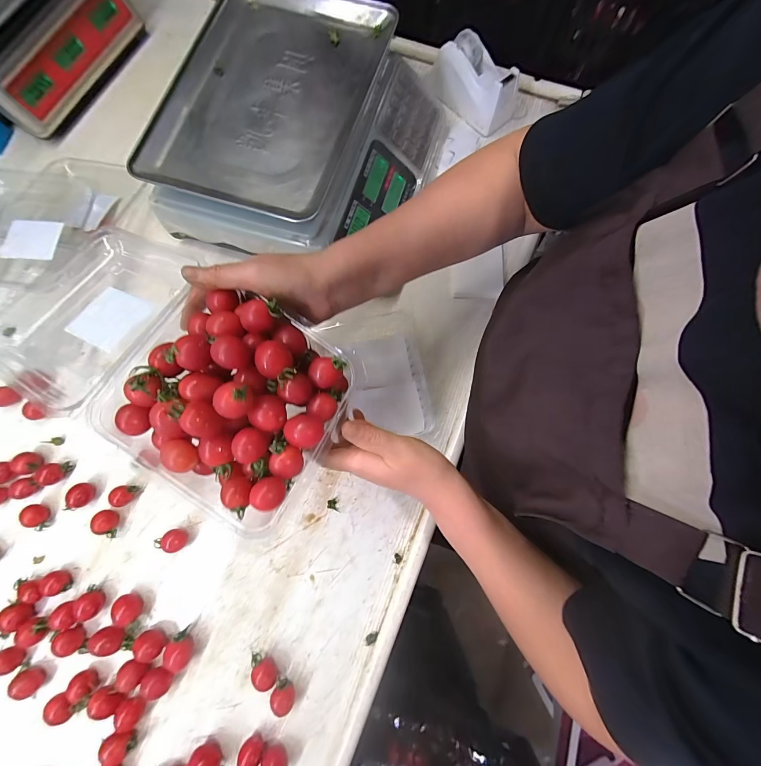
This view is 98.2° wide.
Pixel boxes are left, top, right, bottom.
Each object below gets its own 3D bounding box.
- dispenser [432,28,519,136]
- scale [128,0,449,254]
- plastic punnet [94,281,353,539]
[{"bbox_3d":[0.149,-0.487,0.525,0.150,0.077,0.072,44,82,9],"label":"dispenser"},{"bbox_3d":[-0.099,-0.335,0.442,0.307,0.106,0.328,17,79,4],"label":"scale"},{"bbox_3d":[-0.123,0.012,0.273,0.166,0.048,0.166,30,81,7],"label":"plastic punnet"}]

